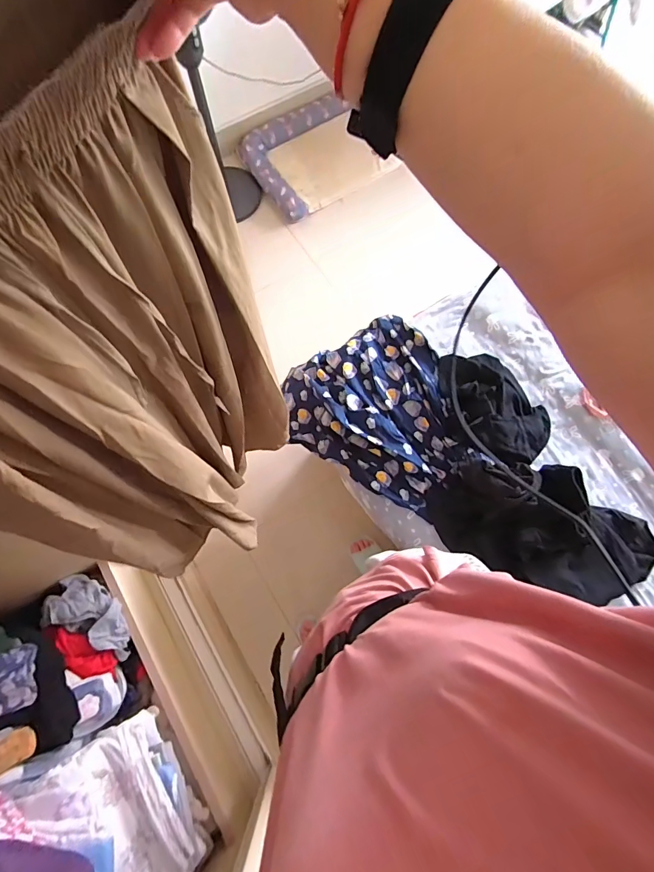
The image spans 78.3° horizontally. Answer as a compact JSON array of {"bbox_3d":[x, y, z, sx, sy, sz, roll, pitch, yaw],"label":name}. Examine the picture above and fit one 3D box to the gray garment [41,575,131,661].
[{"bbox_3d":[-0.535,0.409,0.914,0.219,0.078,0.103,27,75,8],"label":"gray garment"}]

